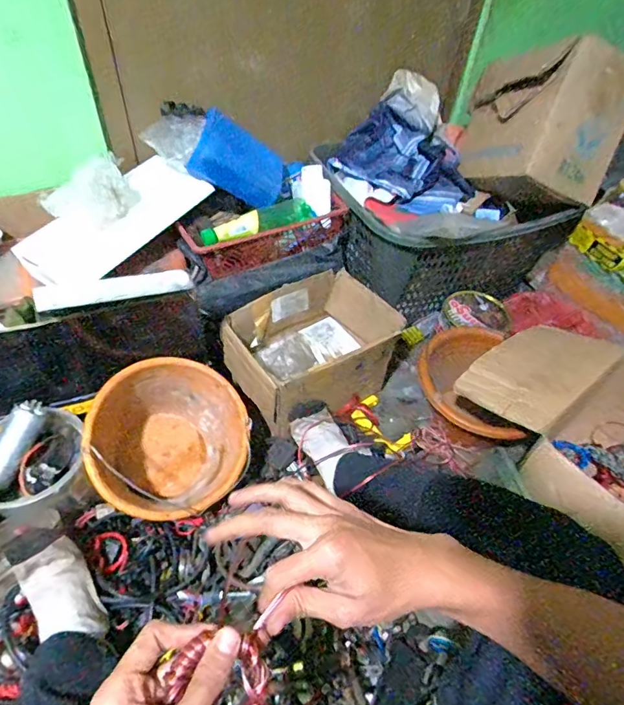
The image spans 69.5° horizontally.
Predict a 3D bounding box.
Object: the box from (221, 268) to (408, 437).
[{"bbox_3d":[0.004,-0.010,0.922,0.332,0.159,0.224,-28,57,-26],"label":"box"}]

